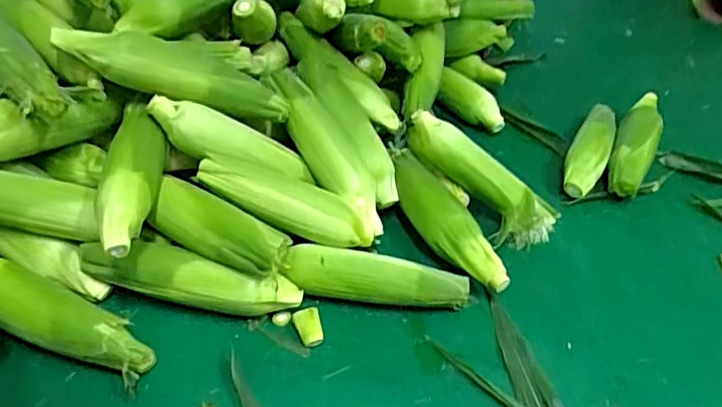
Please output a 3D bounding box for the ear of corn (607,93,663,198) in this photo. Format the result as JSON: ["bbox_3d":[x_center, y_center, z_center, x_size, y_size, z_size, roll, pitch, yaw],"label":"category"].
[{"bbox_3d":[0.422,-0.098,0.897,0.062,0.061,0.271,24,44,20],"label":"ear of corn"}]

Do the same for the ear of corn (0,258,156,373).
[{"bbox_3d":[-0.306,0.111,0.565,0.222,0.060,0.057,23,43,19],"label":"ear of corn"}]

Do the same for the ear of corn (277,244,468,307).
[{"bbox_3d":[0.016,0.083,0.639,0.194,0.058,0.042,3,41,-3],"label":"ear of corn"}]

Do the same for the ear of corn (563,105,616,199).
[{"bbox_3d":[0.347,-0.085,0.881,0.054,0.053,0.221,22,43,18],"label":"ear of corn"}]

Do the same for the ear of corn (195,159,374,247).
[{"bbox_3d":[-0.078,-0.004,0.633,0.199,0.047,0.045,21,40,-9],"label":"ear of corn"}]

